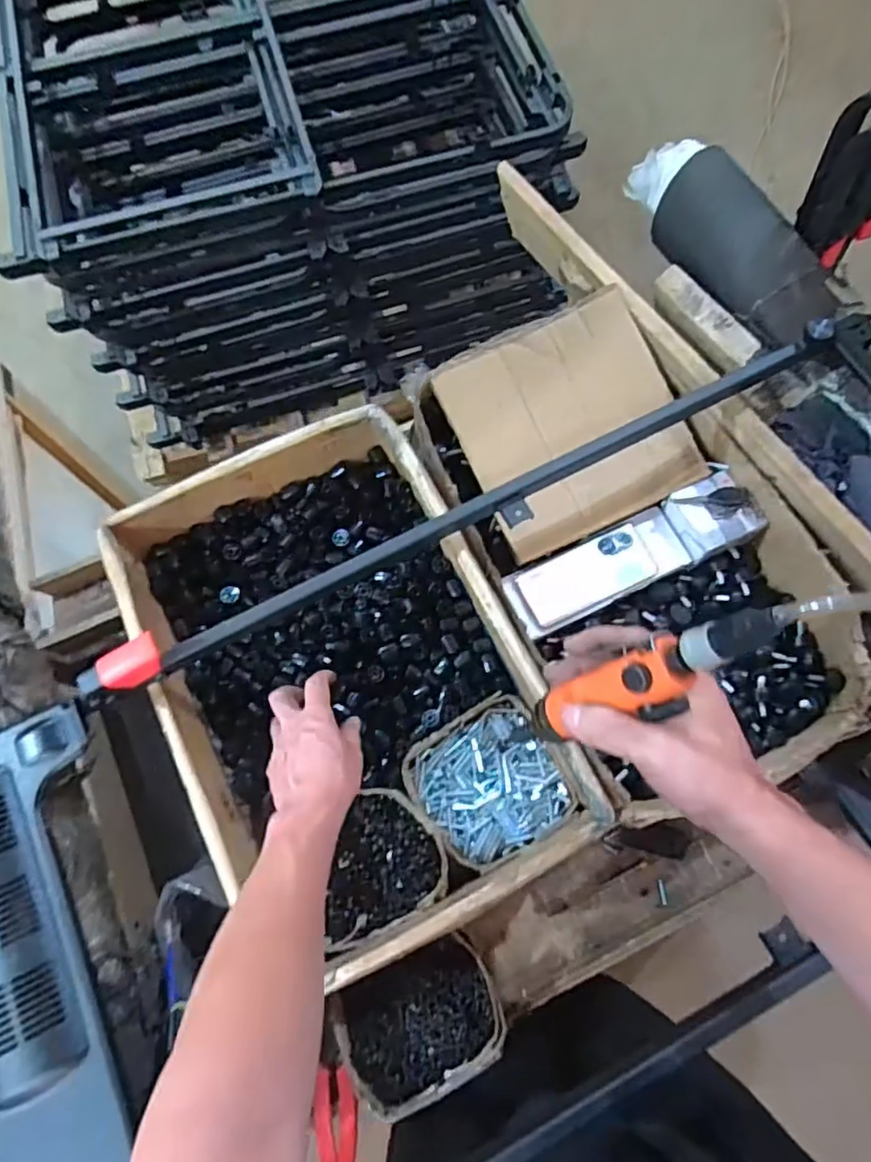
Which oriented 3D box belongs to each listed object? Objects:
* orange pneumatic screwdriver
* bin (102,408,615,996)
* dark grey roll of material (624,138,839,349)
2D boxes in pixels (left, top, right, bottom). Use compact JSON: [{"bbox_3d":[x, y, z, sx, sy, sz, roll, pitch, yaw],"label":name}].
[{"bbox_3d":[0.137,0.068,0.413,0.033,0.202,0.043,-5,67,-37],"label":"orange pneumatic screwdriver"},{"bbox_3d":[-0.087,0.094,0.689,0.365,0.124,0.516,-28,73,-7],"label":"bin"},{"bbox_3d":[0.371,-0.435,0.815,0.102,0.085,0.373,-24,73,-6],"label":"dark grey roll of material"}]

